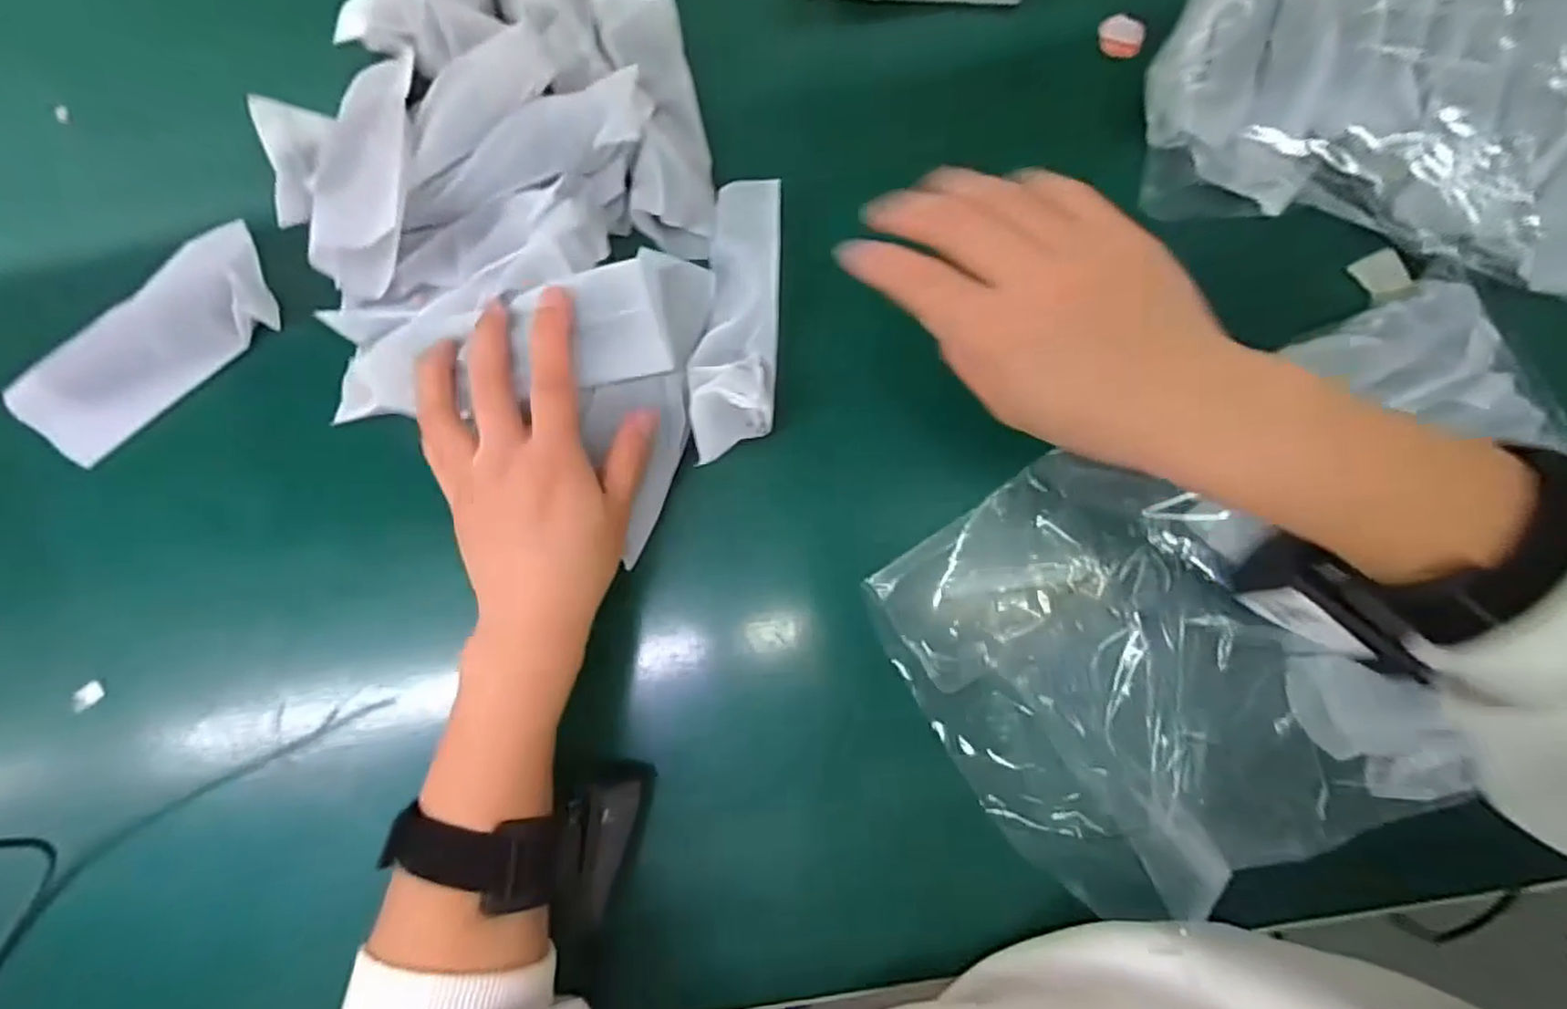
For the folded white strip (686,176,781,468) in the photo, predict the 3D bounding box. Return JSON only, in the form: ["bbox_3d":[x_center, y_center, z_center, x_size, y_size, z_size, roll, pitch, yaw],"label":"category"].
[{"bbox_3d":[-0.023,-0.095,0.332,0.040,0.025,0.139,2,87,4],"label":"folded white strip"}]

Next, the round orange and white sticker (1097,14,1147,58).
[{"bbox_3d":[0.183,-0.254,0.361,0.024,0.006,0.020,27,89,5],"label":"round orange and white sticker"}]

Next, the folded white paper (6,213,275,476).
[{"bbox_3d":[-0.351,-0.087,0.371,0.161,0.013,0.052,-34,115,3],"label":"folded white paper"}]

